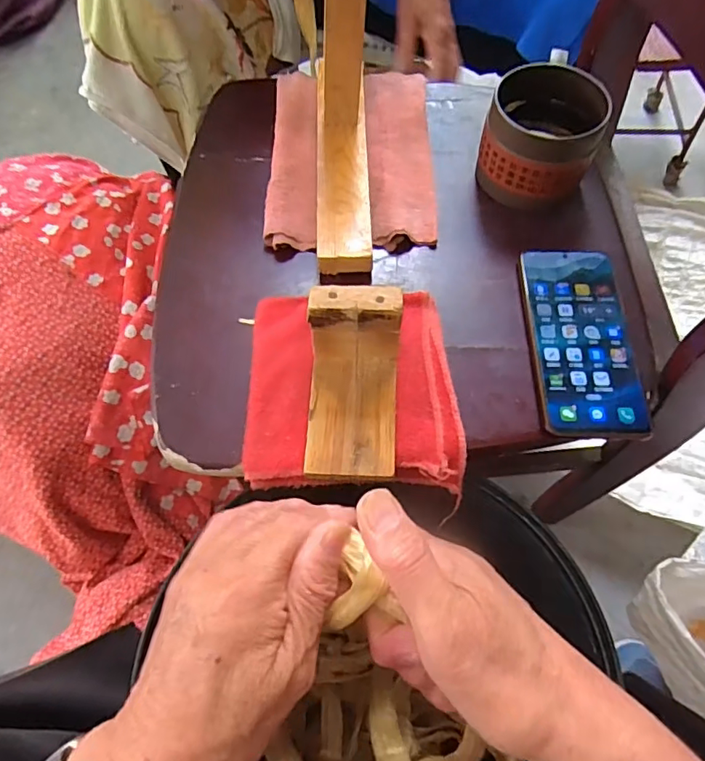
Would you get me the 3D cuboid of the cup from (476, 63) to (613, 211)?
[{"bbox_3d":[0.162,-0.206,0.460,0.092,0.082,0.088,0,64,1],"label":"cup"}]

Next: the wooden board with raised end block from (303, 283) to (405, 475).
[{"bbox_3d":[0.000,0.001,0.344,0.059,0.066,0.106,3,64,2],"label":"wooden board with raised end block"}]

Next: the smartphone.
[{"bbox_3d":[0.177,-0.034,0.410,0.077,0.008,0.162,-1,64,1],"label":"smartphone"}]

